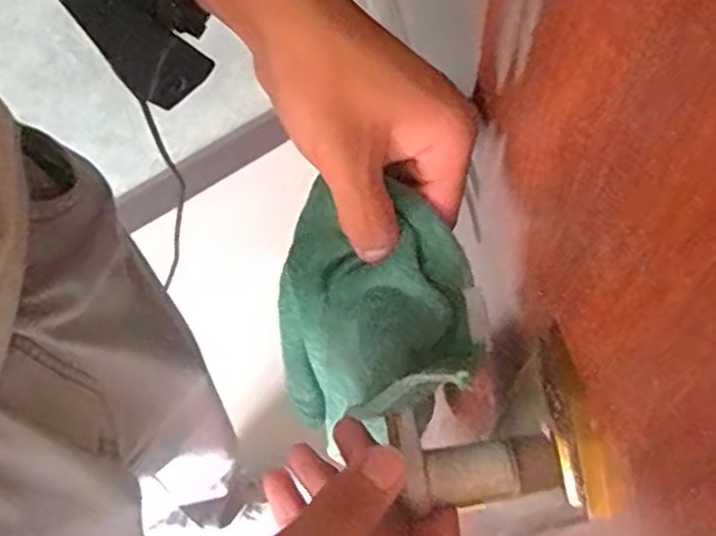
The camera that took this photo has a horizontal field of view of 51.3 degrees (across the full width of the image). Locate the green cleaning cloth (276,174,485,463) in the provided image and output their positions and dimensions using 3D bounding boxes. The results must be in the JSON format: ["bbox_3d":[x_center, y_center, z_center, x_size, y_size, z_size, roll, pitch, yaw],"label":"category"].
[{"bbox_3d":[0.004,0.027,0.322,0.080,0.107,0.091,-21,67,-7],"label":"green cleaning cloth"}]

